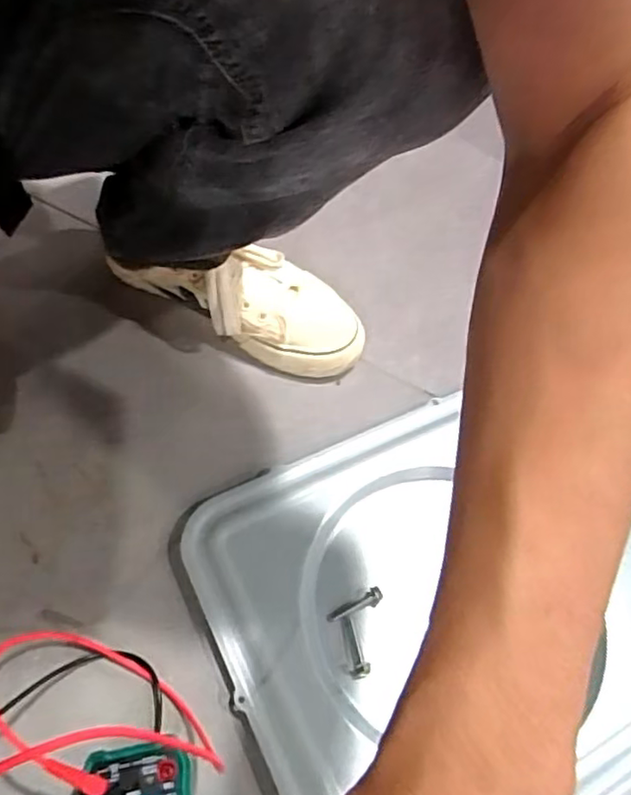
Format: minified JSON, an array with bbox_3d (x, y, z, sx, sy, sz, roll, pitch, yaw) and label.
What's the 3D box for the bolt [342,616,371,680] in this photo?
[{"bbox_3d":[0.026,0.173,0.435,0.011,0.008,0.041,-12,58,-11],"label":"bolt"}]

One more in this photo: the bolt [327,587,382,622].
[{"bbox_3d":[0.028,0.150,0.449,0.041,0.008,0.011,-24,61,-18],"label":"bolt"}]

